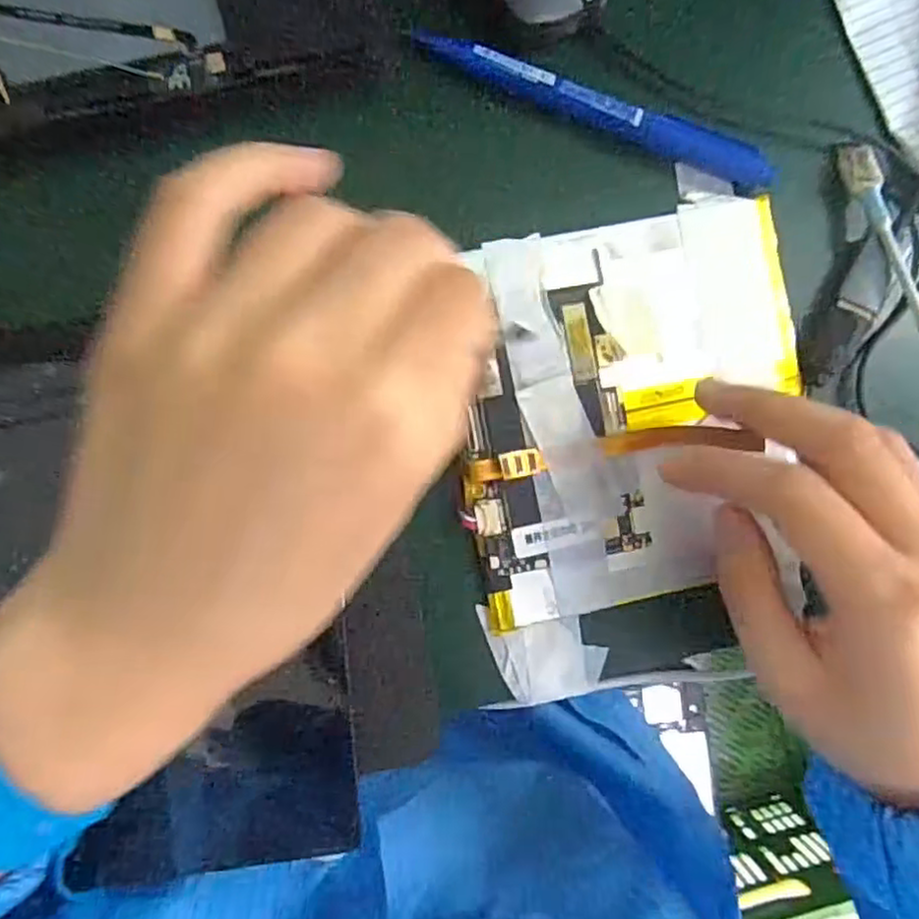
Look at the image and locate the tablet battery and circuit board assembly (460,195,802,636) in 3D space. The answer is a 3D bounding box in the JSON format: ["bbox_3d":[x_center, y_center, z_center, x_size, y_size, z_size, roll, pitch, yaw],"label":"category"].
[{"bbox_3d":[0.060,-0.017,0.239,0.124,0.007,0.127,-13,94,-6],"label":"tablet battery and circuit board assembly"}]

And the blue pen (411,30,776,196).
[{"bbox_3d":[0.049,-0.120,0.237,0.131,0.010,0.015,17,91,-7],"label":"blue pen"}]

